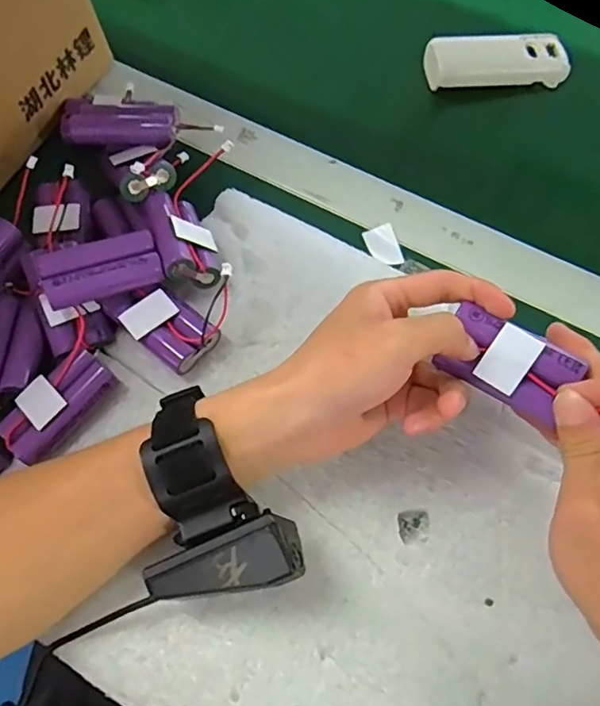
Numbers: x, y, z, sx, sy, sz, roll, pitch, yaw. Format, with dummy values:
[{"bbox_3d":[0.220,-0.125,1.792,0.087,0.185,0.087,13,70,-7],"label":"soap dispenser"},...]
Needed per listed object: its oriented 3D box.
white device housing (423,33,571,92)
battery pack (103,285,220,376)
[{"bbox_3d":[0.150,-0.223,0.433,0.108,0.018,0.036,-6,68,-1],"label":"white device housing"},{"bbox_3d":[-0.083,-0.019,0.338,0.063,0.021,0.035,36,73,14],"label":"battery pack"}]

